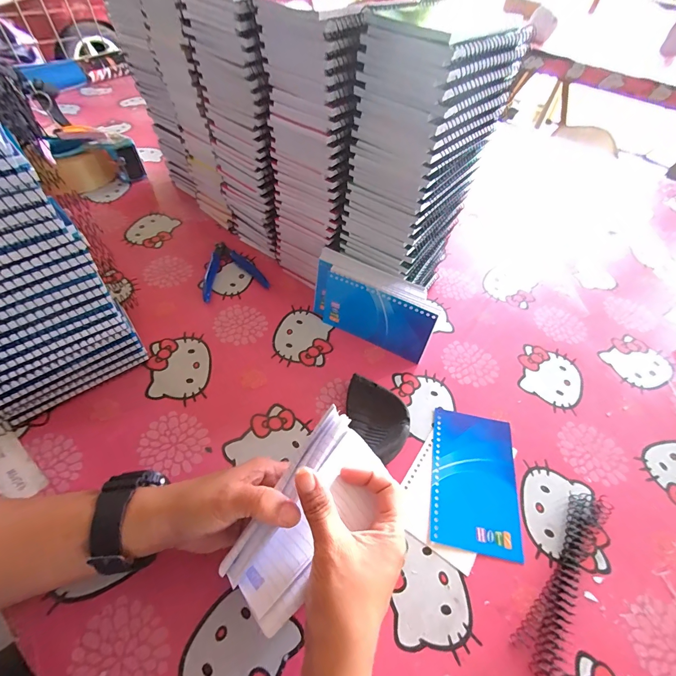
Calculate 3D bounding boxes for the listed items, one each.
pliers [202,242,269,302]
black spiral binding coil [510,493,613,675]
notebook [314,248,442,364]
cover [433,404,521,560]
[{"bbox_3d":[-0.151,-0.099,0.495,0.087,0.008,0.107,-14,55,-14],"label":"pliers"},{"bbox_3d":[0.189,0.194,0.287,0.031,0.012,0.161,36,58,21],"label":"black spiral binding coil"},{"bbox_3d":[0.039,-0.035,0.410,0.150,0.090,0.027,26,42,17],"label":"notebook"},{"bbox_3d":[0.133,0.133,0.336,0.079,0.004,0.130,11,53,5],"label":"cover"}]

